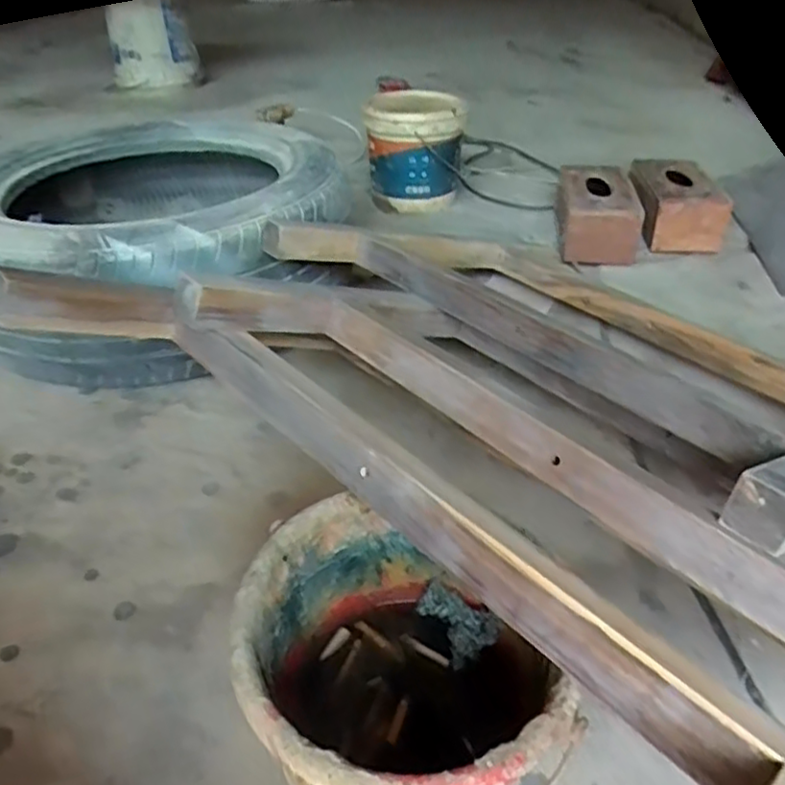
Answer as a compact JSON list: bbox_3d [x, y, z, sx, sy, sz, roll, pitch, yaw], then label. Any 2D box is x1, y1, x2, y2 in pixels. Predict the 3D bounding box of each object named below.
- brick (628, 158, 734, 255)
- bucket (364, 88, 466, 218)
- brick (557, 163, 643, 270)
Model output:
[{"bbox_3d":[0.545,-0.377,1.313,0.147,0.088,0.251,1,37,3],"label":"brick"},{"bbox_3d":[0.048,-0.525,1.459,0.210,0.187,0.241,-1,37,0],"label":"bucket"},{"bbox_3d":[0.384,-0.345,1.282,0.139,0.103,0.267,3,37,5],"label":"brick"}]

